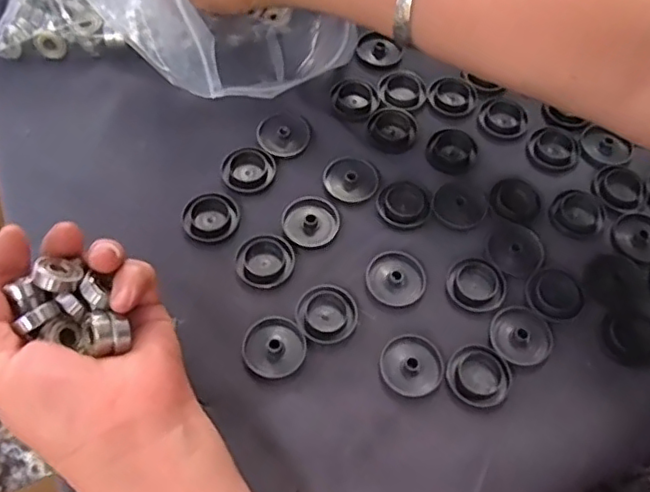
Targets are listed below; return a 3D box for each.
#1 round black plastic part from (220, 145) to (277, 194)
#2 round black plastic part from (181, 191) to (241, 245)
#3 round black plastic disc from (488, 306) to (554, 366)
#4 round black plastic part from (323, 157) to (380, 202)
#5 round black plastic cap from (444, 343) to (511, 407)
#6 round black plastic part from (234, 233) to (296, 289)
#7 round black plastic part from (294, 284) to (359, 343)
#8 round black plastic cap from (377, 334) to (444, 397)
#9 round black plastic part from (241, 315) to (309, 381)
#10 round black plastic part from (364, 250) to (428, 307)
[{"bbox_3d":[-0.047,-0.050,0.375,0.032,0.007,0.033,1,62,-2],"label":"round black plastic part"},{"bbox_3d":[-0.067,-0.018,0.357,0.032,0.007,0.031,-13,63,-10],"label":"round black plastic part"},{"bbox_3d":[0.108,0.049,0.332,0.033,0.004,0.032,1,62,-2],"label":"round black plastic disc"},{"bbox_3d":[0.017,-0.042,0.375,0.034,0.005,0.029,-5,62,-6],"label":"round black plastic part"},{"bbox_3d":[0.082,0.069,0.322,0.032,0.007,0.032,1,62,-2],"label":"round black plastic cap"},{"bbox_3d":[-0.034,0.008,0.346,0.031,0.006,0.033,1,62,-2],"label":"round black plastic part"},{"bbox_3d":[0.001,0.037,0.333,0.032,0.007,0.033,1,62,-2],"label":"round black plastic part"},{"bbox_3d":[0.046,0.063,0.322,0.033,0.004,0.033,1,62,-2],"label":"round black plastic cap"},{"bbox_3d":[-0.027,0.053,0.323,0.032,0.005,0.032,30,64,13],"label":"round black plastic part"},{"bbox_3d":[0.041,0.018,0.345,0.033,0.004,0.033,1,62,-2],"label":"round black plastic part"}]

